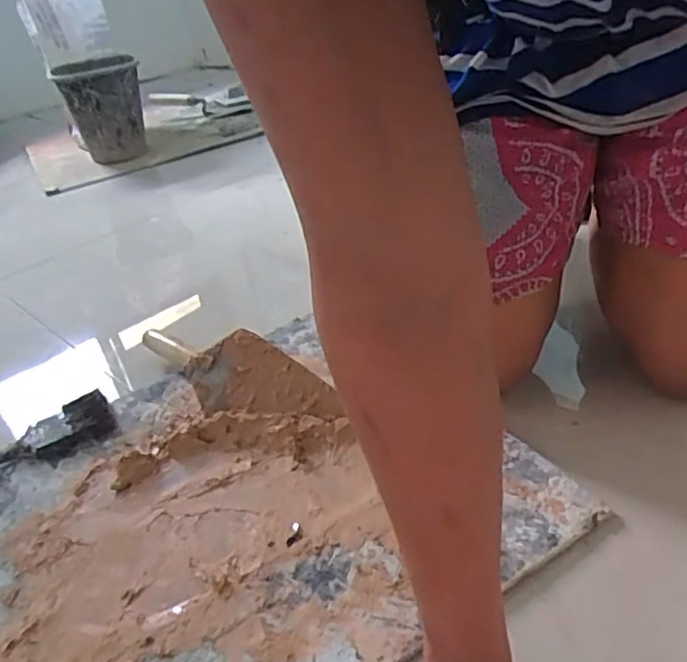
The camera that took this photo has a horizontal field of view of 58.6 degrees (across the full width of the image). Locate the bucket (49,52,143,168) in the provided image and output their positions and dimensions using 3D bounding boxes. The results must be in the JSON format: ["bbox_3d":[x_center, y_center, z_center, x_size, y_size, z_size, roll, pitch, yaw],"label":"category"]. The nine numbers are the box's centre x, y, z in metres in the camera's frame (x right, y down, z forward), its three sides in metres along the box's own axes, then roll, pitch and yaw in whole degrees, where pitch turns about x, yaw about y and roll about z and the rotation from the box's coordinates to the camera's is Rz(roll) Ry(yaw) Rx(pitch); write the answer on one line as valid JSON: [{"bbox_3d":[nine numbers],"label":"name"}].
[{"bbox_3d":[-0.558,-0.523,1.450,0.176,0.217,0.160,-6,33,4],"label":"bucket"}]

